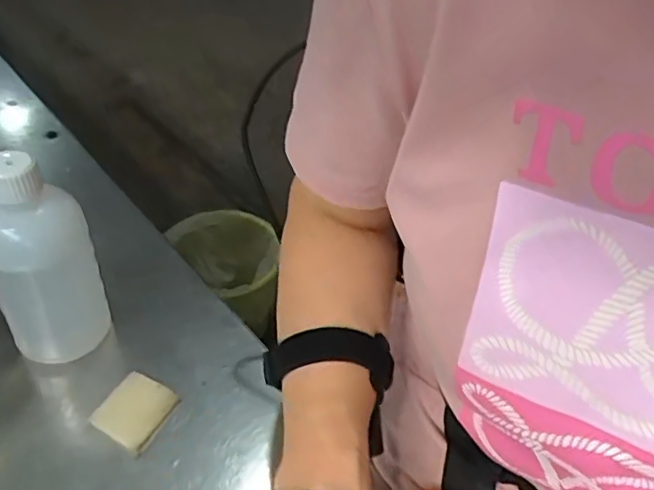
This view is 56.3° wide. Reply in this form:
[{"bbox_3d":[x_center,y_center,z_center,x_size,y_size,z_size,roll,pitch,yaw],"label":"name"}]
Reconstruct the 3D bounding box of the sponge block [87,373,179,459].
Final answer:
[{"bbox_3d":[-0.146,0.127,0.469,0.046,0.013,0.052,22,44,18],"label":"sponge block"}]

